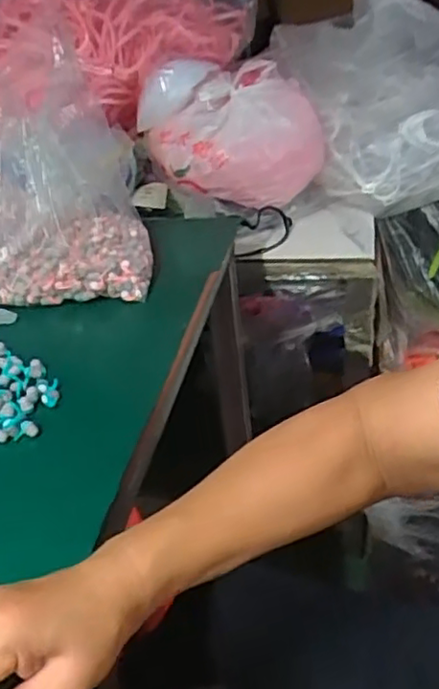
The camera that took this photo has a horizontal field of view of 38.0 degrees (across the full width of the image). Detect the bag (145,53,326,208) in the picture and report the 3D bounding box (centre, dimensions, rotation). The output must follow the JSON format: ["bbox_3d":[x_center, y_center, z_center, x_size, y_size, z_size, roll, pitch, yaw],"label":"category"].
[{"bbox_3d":[0.024,-0.304,0.939,0.253,0.151,0.171,-2,35,6],"label":"bag"}]

